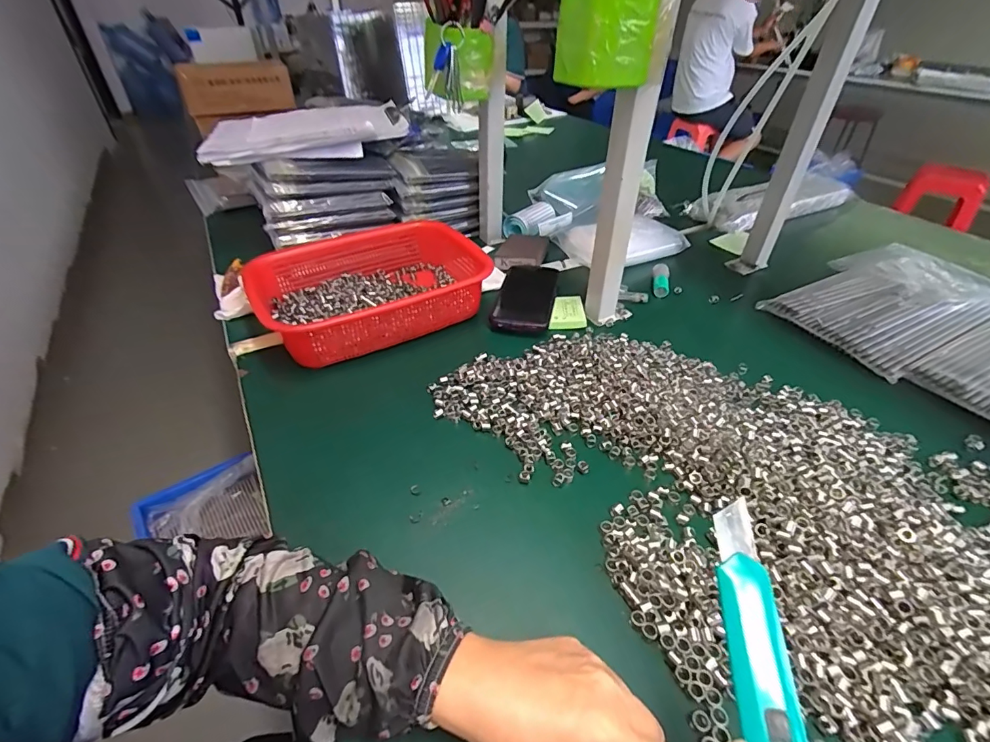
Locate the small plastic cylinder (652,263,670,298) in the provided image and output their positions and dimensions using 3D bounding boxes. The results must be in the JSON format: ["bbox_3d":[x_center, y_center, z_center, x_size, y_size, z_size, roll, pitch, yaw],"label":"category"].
[{"bbox_3d":[0.248,-0.139,0.689,0.024,0.020,0.066,10,52,10],"label":"small plastic cylinder"}]

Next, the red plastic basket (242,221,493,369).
[{"bbox_3d":[-0.145,-0.117,0.614,0.310,0.062,0.213,-19,43,-23],"label":"red plastic basket"}]

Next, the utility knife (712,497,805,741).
[{"bbox_3d":[0.119,0.132,0.207,0.023,0.009,0.141,2,61,1],"label":"utility knife"}]

